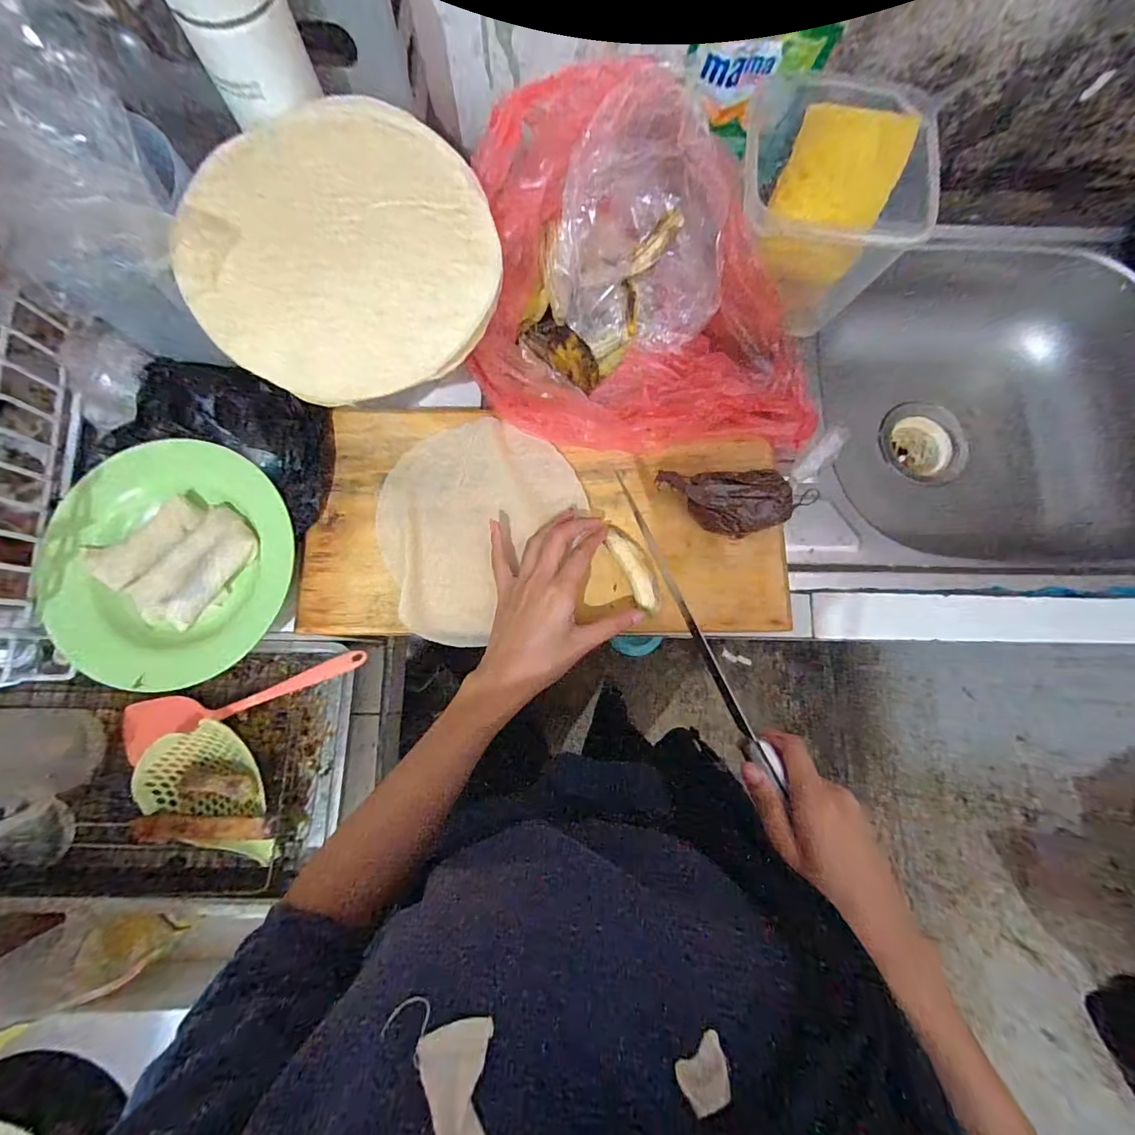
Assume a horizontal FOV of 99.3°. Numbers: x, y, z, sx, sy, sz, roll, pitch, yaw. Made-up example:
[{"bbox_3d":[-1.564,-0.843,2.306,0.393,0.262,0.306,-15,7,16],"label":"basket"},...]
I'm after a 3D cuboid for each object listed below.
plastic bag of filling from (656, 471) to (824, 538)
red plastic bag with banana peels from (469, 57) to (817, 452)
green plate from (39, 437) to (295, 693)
[{"bbox_3d":[0.134,-0.053,0.391,0.125,0.040,0.048,-6,78,-3],"label":"plastic bag of filling"},{"bbox_3d":[0.070,-0.211,0.360,0.267,0.160,0.190,0,78,-1],"label":"red plastic bag with banana peels"},{"bbox_3d":[-0.317,-0.007,0.391,0.185,0.027,0.193,0,78,-1],"label":"green plate"}]

